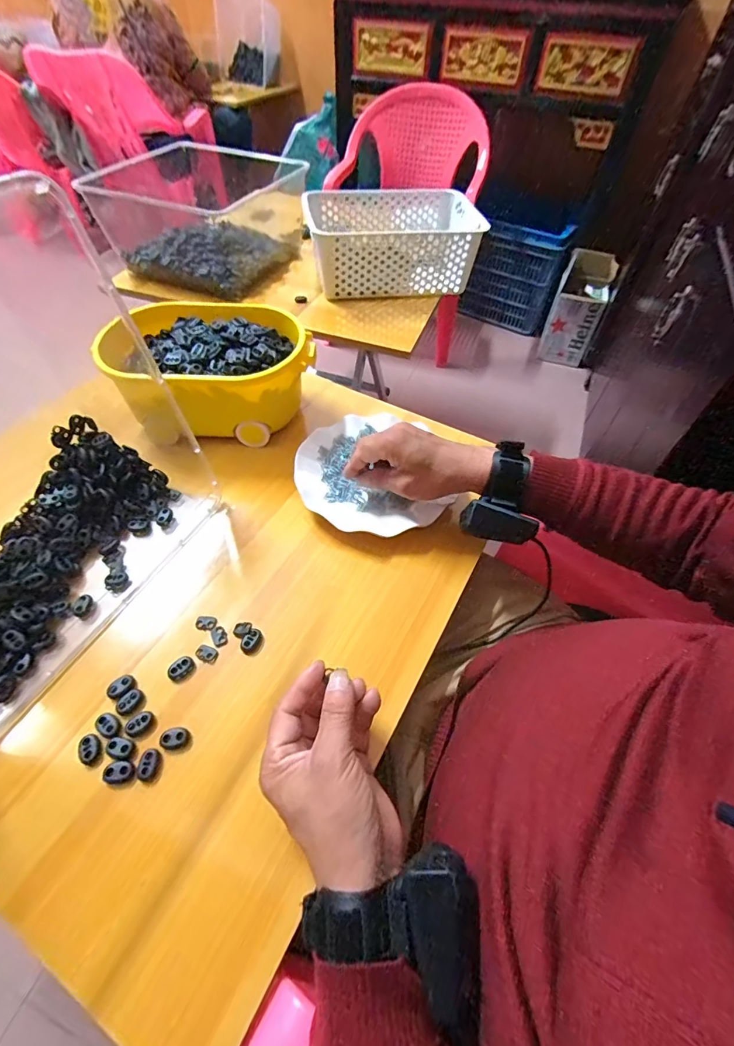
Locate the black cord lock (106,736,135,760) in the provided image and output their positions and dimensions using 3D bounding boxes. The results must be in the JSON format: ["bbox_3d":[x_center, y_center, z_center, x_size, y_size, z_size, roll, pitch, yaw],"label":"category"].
[{"bbox_3d":[-0.191,0.174,0.331,0.022,0.004,0.015,17,54,11],"label":"black cord lock"}]

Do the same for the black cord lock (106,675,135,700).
[{"bbox_3d":[-0.208,0.138,0.360,0.015,0.005,0.021,32,58,21],"label":"black cord lock"}]

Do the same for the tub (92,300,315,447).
[{"bbox_3d":[-0.180,-0.187,0.537,0.221,0.095,0.160,1,53,-1],"label":"tub"}]

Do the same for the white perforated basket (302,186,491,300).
[{"bbox_3d":[0.050,-0.520,0.799,0.306,0.108,0.207,-2,53,-4],"label":"white perforated basket"}]

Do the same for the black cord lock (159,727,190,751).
[{"bbox_3d":[-0.152,0.170,0.337,0.022,0.006,0.016,-5,53,-6],"label":"black cord lock"}]

